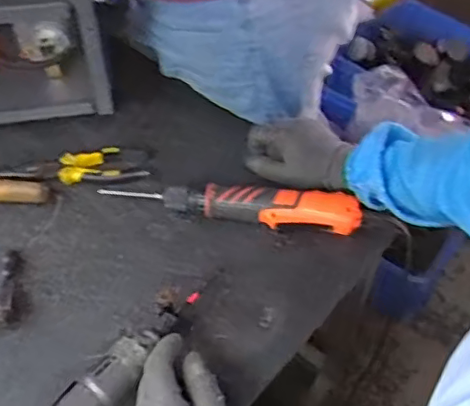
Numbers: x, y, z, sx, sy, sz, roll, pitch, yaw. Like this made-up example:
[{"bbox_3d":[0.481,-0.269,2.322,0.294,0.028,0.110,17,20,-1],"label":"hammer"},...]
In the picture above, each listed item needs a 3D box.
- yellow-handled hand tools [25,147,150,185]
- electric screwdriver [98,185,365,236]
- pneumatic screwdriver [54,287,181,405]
[{"bbox_3d":[-0.185,-0.047,0.731,0.145,0.018,0.050,-4,50,-4],"label":"yellow-handled hand tools"},{"bbox_3d":[-0.008,0.002,0.681,0.307,0.042,0.042,7,50,6],"label":"electric screwdriver"},{"bbox_3d":[-0.134,0.182,0.529,0.045,0.045,0.280,28,55,21],"label":"pneumatic screwdriver"}]

